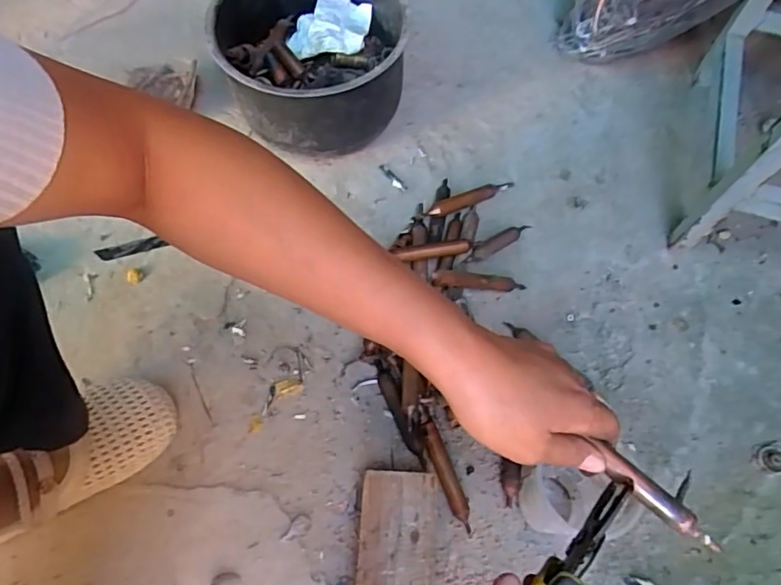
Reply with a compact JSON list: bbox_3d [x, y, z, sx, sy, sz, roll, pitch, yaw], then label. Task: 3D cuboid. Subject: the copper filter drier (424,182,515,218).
[{"bbox_3d":[0.102,-0.121,0.700,0.132,0.017,0.020,-23,69,-25],"label":"copper filter drier"}]

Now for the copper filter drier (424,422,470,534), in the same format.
[{"bbox_3d":[0.059,0.193,0.573,0.019,0.019,0.110,-20,69,-10],"label":"copper filter drier"}]

